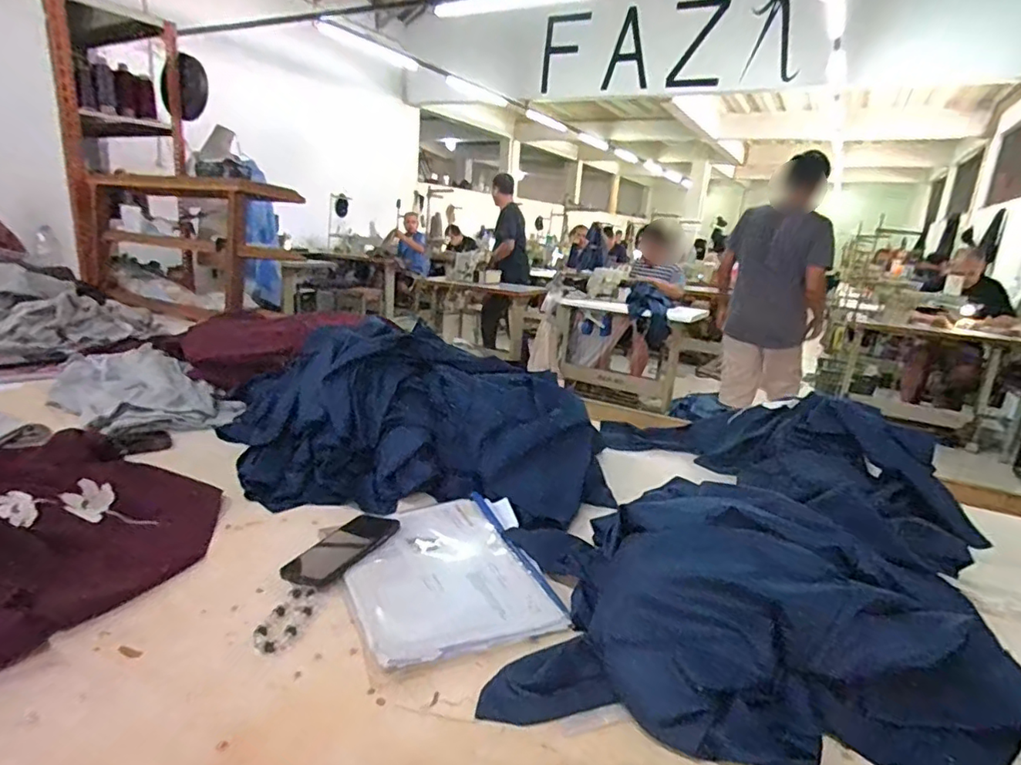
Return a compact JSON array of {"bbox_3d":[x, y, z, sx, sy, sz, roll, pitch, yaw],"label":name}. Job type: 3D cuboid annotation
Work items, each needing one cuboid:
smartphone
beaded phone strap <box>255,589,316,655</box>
[{"bbox_3d":[-0.230,0.226,0.785,0.088,0.005,0.179,11,18,22],"label":"smartphone"},{"bbox_3d":[-0.252,0.266,0.640,0.046,0.008,0.098,8,17,12],"label":"beaded phone strap"}]

